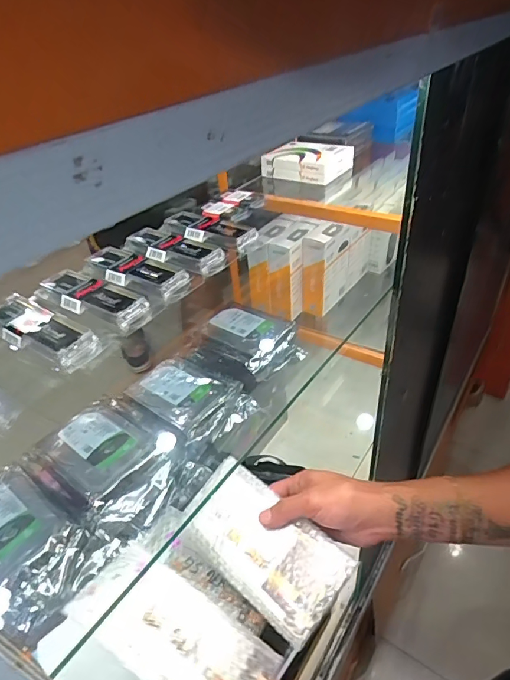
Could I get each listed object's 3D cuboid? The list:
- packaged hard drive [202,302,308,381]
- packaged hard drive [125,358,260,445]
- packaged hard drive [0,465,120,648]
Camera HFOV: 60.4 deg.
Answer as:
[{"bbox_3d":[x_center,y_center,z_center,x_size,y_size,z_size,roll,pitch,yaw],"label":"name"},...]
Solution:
[{"bbox_3d":[-0.008,0.001,0.771,0.127,0.056,0.159,-32,45,-30],"label":"packaged hard drive"},{"bbox_3d":[-0.102,0.092,0.689,0.170,0.048,0.124,27,48,35],"label":"packaged hard drive"},{"bbox_3d":[-0.268,0.234,0.499,0.203,0.054,0.138,16,42,26],"label":"packaged hard drive"}]

